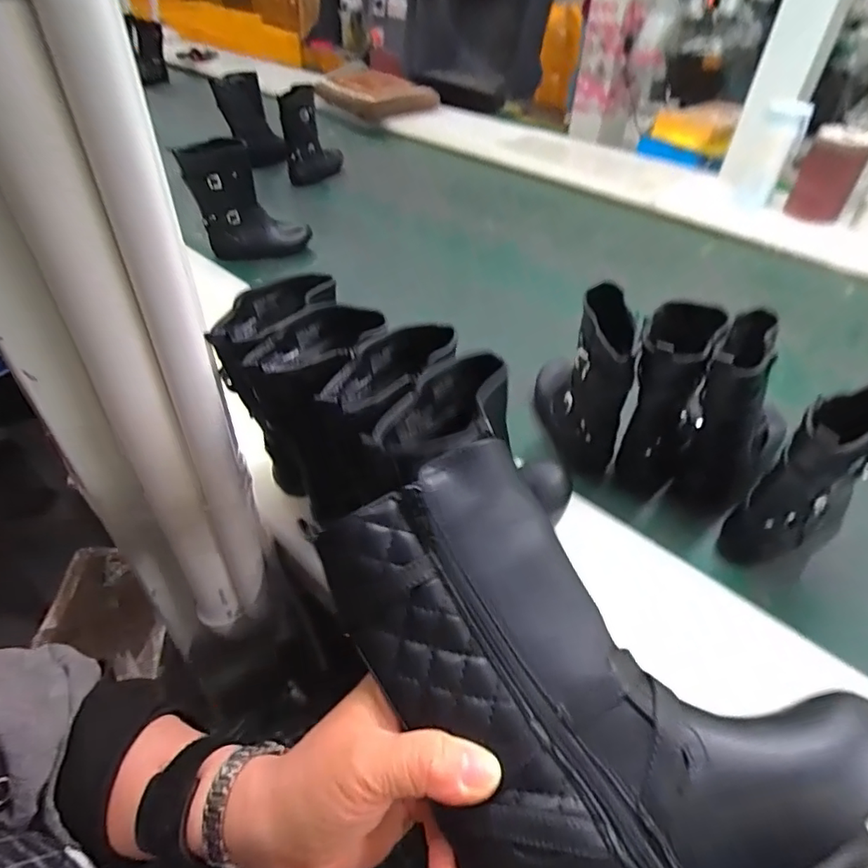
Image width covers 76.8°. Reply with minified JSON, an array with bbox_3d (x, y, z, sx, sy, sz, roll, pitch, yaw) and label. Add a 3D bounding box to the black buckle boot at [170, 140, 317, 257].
[{"bbox_3d":[-0.334,-0.418,0.981,0.187,0.195,0.074,-13,46,-16],"label":"black buckle boot"}]

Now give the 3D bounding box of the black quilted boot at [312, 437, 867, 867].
[{"bbox_3d":[0.062,0.096,0.243,0.160,0.075,0.196,-21,49,-23],"label":"black quilted boot"}]

